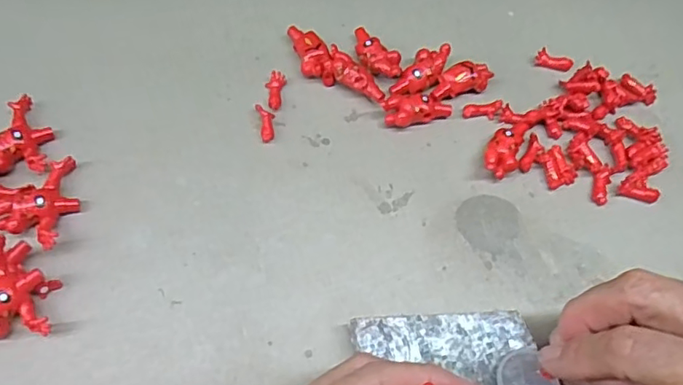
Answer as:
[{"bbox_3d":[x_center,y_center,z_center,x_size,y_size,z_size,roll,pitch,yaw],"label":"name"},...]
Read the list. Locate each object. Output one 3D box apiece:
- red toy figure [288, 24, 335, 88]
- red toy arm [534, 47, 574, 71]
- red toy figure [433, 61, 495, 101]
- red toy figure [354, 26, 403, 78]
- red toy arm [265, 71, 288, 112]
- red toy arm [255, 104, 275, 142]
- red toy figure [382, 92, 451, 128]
[{"bbox_3d":[-0.018,-0.083,0.337,0.018,0.015,0.042,-16,66,-10],"label":"red toy figure"},{"bbox_3d":[0.132,-0.081,0.349,0.022,0.008,0.009,15,65,4],"label":"red toy arm"},{"bbox_3d":[0.070,-0.066,0.334,0.039,0.014,0.016,-16,67,-10],"label":"red toy figure"},{"bbox_3d":[0.019,-0.083,0.341,0.019,0.012,0.041,-40,73,-19],"label":"red toy figure"},{"bbox_3d":[-0.038,-0.059,0.328,0.012,0.007,0.023,-4,65,-4],"label":"red toy arm"},{"bbox_3d":[-0.042,-0.040,0.319,0.010,0.006,0.022,-12,66,-8],"label":"red toy arm"},{"bbox_3d":[0.043,-0.048,0.325,0.038,0.014,0.017,-18,67,-11],"label":"red toy figure"}]

